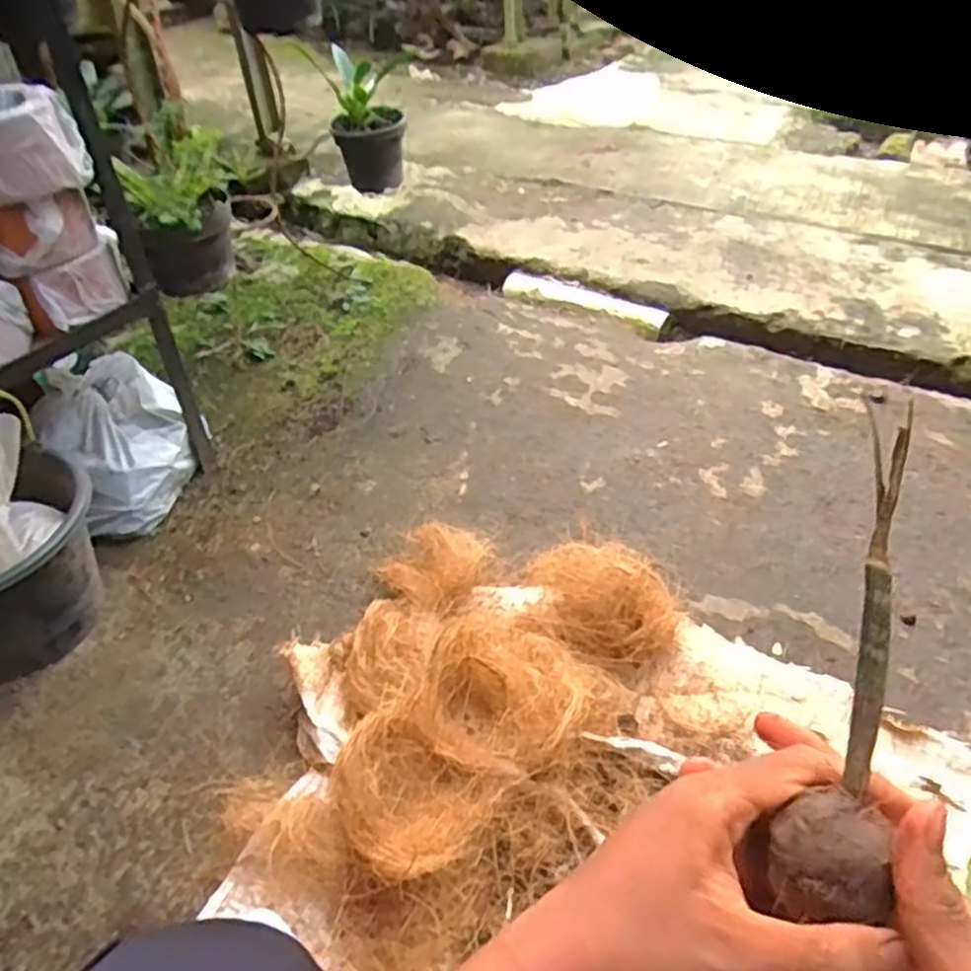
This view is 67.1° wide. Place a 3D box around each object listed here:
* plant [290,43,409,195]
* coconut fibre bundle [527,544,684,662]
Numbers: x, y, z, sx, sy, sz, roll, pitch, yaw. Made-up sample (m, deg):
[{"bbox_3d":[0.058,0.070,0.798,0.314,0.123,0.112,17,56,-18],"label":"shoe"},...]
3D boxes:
[{"bbox_3d":[-0.279,-0.823,1.675,0.163,0.248,0.230,-17,45,-16],"label":"plant"},{"bbox_3d":[0.152,0.144,0.961,0.200,0.105,0.173,7,43,9],"label":"coconut fibre bundle"}]

